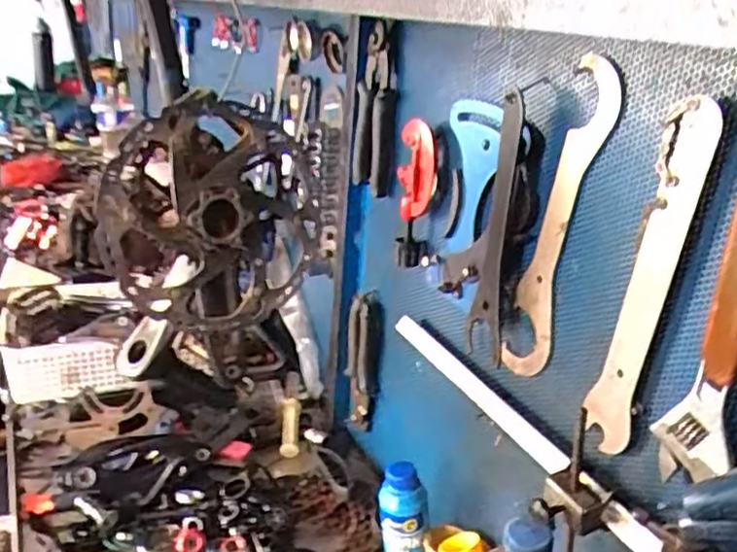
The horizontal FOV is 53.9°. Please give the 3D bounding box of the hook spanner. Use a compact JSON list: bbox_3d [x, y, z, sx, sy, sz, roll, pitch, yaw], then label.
[{"bbox_3d":[0.153,-0.035,0.586,0.012,0.277,0.045,-15,35,-38],"label":"hook spanner"}]

